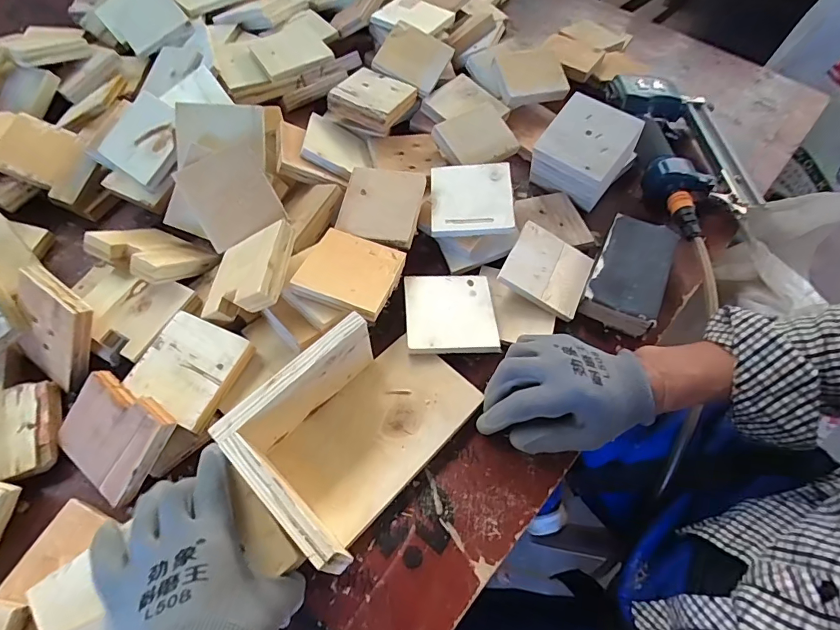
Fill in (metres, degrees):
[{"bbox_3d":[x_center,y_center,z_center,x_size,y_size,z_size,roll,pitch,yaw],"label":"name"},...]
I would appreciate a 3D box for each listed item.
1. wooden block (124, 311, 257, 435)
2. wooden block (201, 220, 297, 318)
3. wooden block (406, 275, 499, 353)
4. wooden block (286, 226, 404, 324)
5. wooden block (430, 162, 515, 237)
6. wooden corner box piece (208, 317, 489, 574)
[{"bbox_3d":[-0.211,0.048,0.416,0.087,0.020,0.087,24,60,12],"label":"wooden block"},{"bbox_3d":[-0.166,-0.040,0.439,0.086,0.022,0.086,-16,54,27],"label":"wooden block"},{"bbox_3d":[0.030,-0.003,0.465,0.088,0.013,0.089,-2,58,-4],"label":"wooden block"},{"bbox_3d":[-0.068,-0.043,0.451,0.090,0.012,0.090,20,50,6],"label":"wooden block"},{"bbox_3d":[0.058,-0.132,0.512,0.090,0.012,0.090,-1,72,3],"label":"wooden block"},{"bbox_3d":[-0.047,0.082,0.375,0.117,0.083,0.187,39,64,20],"label":"wooden corner box piece"}]

